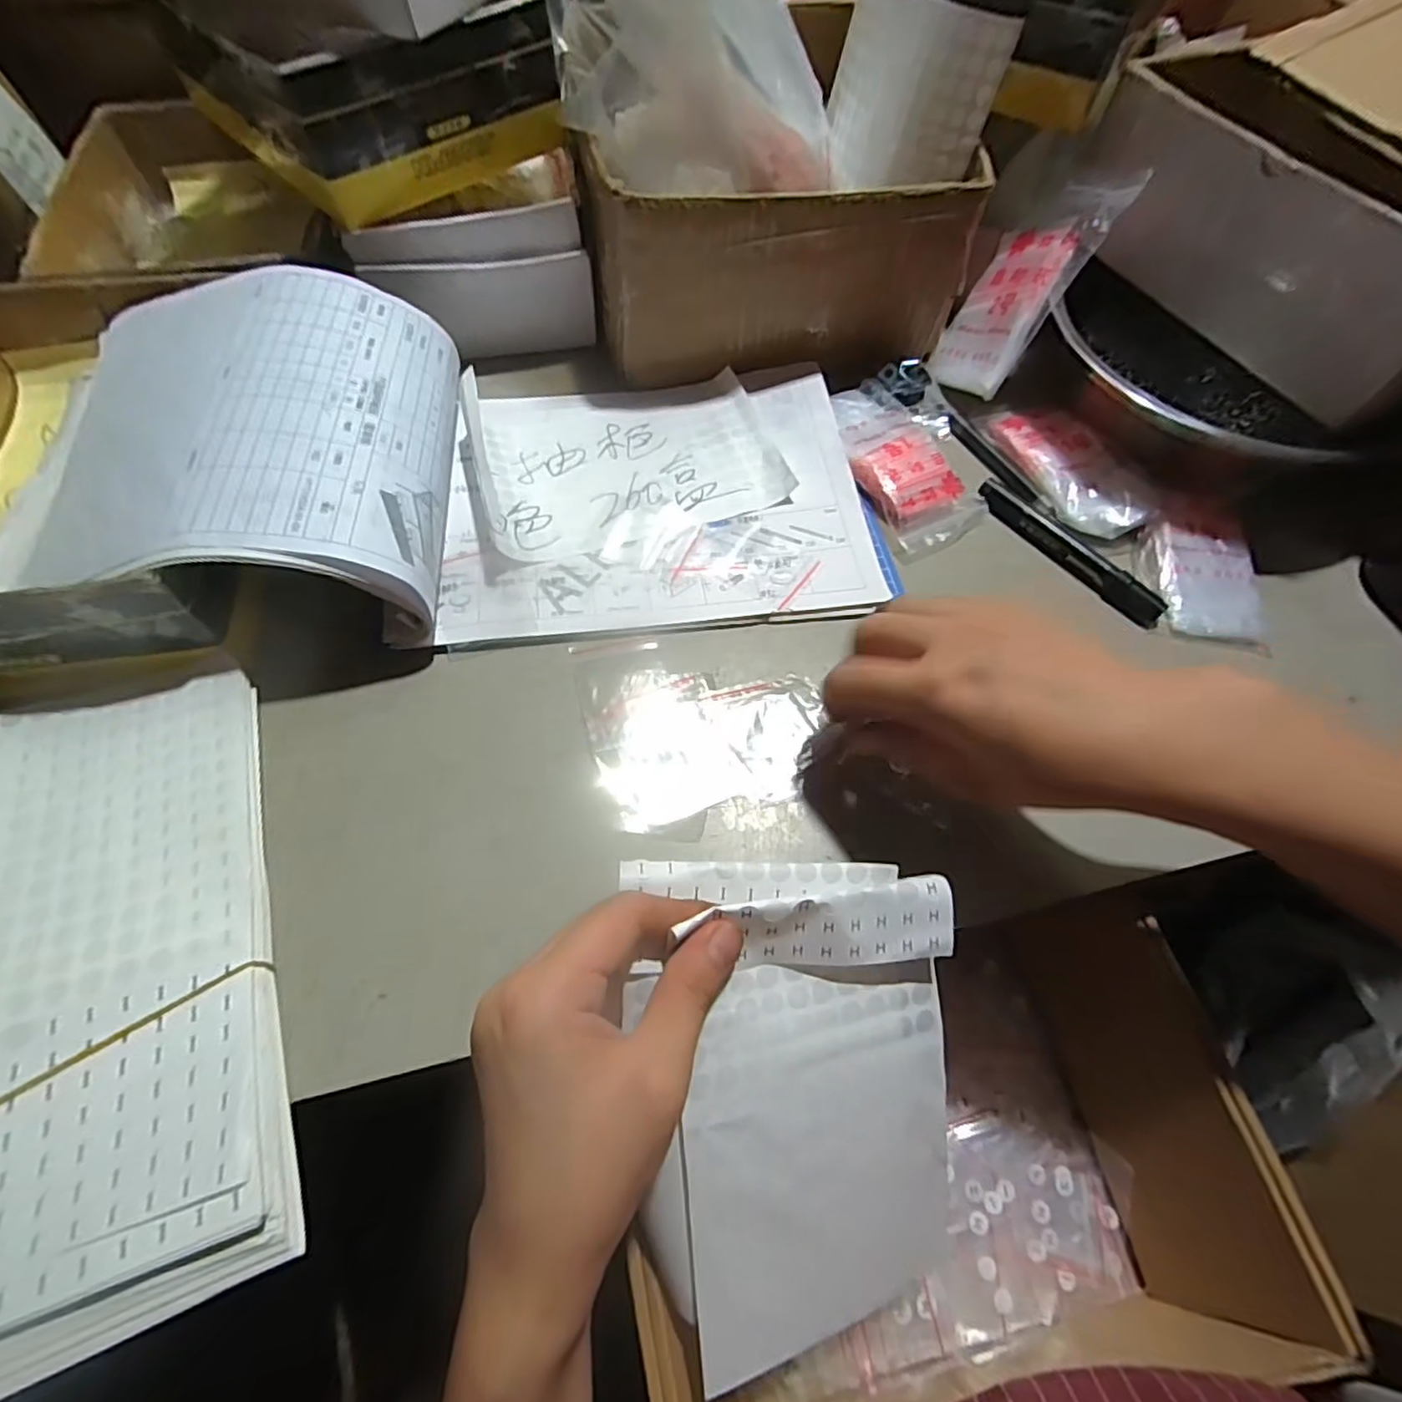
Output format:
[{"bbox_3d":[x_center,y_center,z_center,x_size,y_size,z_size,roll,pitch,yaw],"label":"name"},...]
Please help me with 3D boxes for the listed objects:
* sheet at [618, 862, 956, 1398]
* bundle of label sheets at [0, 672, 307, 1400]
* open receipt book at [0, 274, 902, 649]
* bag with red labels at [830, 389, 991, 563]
[{"bbox_3d":[0.045,0.165,0.274,0.135,0.025,0.201,-6,92,-17],"label":"sheet"},{"bbox_3d":[-0.247,0.108,0.262,0.130,0.019,0.251,-17,63,-12],"label":"bundle of label sheets"},{"bbox_3d":[-0.130,-0.143,0.372,0.473,0.082,0.218,-6,62,-6],"label":"open receipt book"},{"bbox_3d":[0.136,-0.162,0.428,0.074,0.013,0.144,-13,63,-9],"label":"bag with red labels"}]

